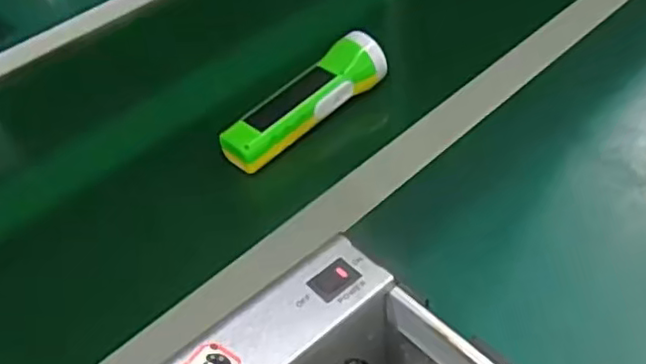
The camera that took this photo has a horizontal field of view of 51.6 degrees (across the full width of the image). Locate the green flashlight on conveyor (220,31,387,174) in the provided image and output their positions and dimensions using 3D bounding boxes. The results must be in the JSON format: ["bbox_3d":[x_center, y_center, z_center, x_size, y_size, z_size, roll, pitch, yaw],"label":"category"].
[{"bbox_3d":[-0.016,-0.076,0.599,0.169,0.047,0.039,-34,49,-25],"label":"green flashlight on conveyor"}]

